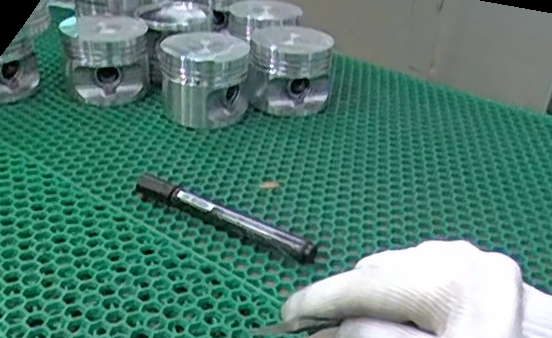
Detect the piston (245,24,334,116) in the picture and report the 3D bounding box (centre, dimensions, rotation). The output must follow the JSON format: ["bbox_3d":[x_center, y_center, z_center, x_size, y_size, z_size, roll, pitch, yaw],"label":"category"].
[{"bbox_3d":[0.014,-0.103,0.603,0.078,0.075,0.077,4,32,0],"label":"piston"}]

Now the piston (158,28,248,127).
[{"bbox_3d":[-0.066,-0.091,0.574,0.077,0.070,0.086,4,32,-1],"label":"piston"}]

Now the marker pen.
[{"bbox_3d":[-0.040,0.033,0.422,0.149,0.019,0.016,21,35,25],"label":"marker pen"}]

